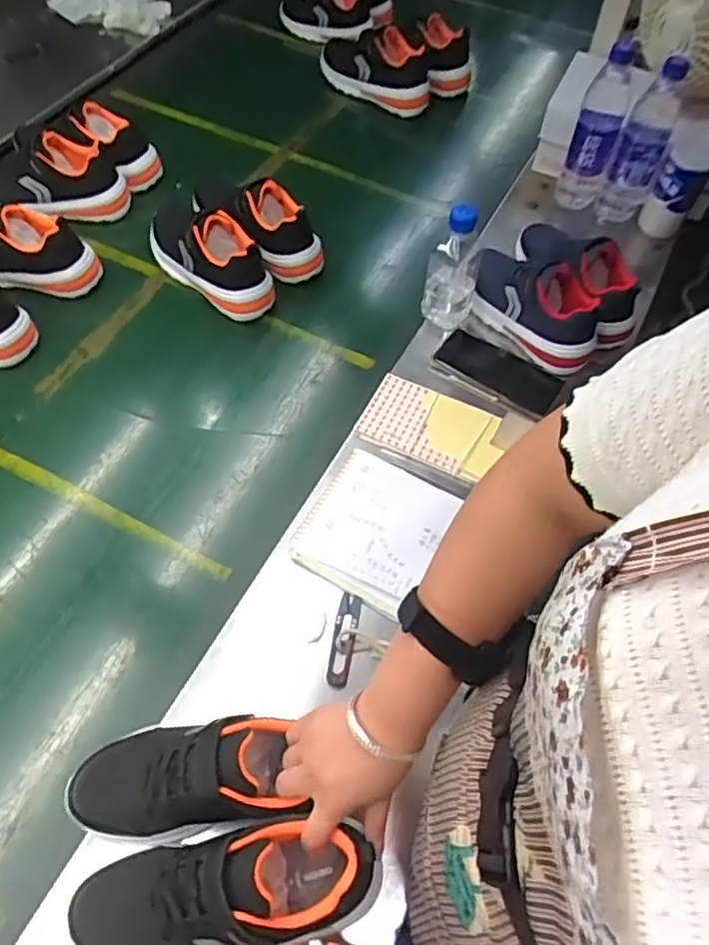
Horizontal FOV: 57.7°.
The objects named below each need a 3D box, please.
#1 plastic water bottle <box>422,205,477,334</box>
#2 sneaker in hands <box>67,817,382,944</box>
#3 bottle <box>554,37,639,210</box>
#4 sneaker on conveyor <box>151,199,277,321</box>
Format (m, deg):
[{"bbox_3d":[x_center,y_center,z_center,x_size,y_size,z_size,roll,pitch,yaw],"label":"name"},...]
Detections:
[{"bbox_3d":[0.128,-0.264,0.832,0.067,0.176,0.068,6,61,4],"label":"plastic water bottle"},{"bbox_3d":[-0.100,0.320,0.482,0.211,0.085,0.081,-14,56,2],"label":"sneaker in hands"},{"bbox_3d":[0.365,-0.518,0.973,0.070,0.240,0.082,22,64,12],"label":"bottle"},{"bbox_3d":[-0.209,-0.309,0.910,0.227,0.120,0.086,37,68,19],"label":"sneaker on conveyor"}]

